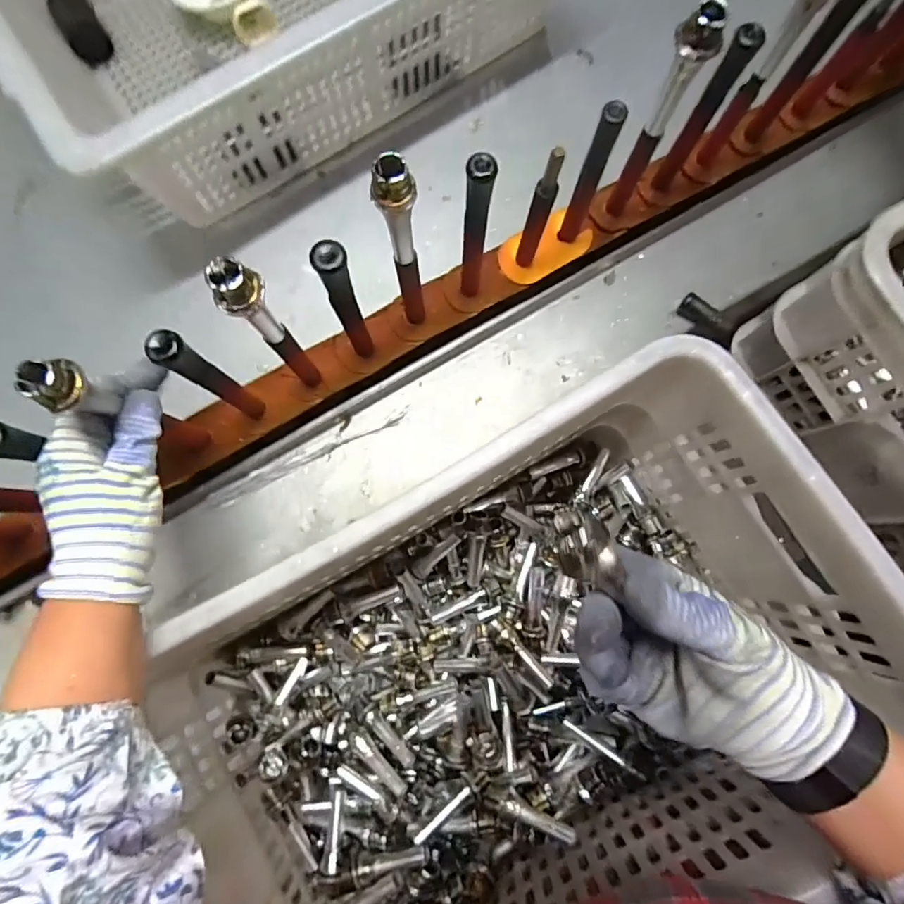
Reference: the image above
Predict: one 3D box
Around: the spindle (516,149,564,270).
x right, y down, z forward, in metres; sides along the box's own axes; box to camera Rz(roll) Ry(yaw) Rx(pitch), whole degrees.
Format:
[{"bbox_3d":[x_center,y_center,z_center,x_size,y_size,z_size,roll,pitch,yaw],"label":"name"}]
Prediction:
[{"bbox_3d":[0.066,-0.183,0.381,0.016,0.119,0.021,17,80,3],"label":"spindle"}]

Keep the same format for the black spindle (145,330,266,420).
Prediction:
[{"bbox_3d":[-0.164,-0.049,0.353,0.018,0.147,0.018,0,80,0],"label":"black spindle"}]

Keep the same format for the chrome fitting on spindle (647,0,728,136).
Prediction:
[{"bbox_3d":[0.147,-0.241,0.322,0.020,0.081,0.021,-22,81,-3],"label":"chrome fitting on spindle"}]

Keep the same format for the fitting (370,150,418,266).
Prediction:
[{"bbox_3d":[-0.033,-0.145,0.309,0.024,0.081,0.019,-12,80,-2],"label":"fitting"}]

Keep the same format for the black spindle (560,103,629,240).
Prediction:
[{"bbox_3d":[0.102,-0.203,0.377,0.017,0.127,0.012,17,80,3],"label":"black spindle"}]

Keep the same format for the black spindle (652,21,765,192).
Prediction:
[{"bbox_3d":[0.191,-0.257,0.388,0.018,0.130,0.018,27,81,5],"label":"black spindle"}]

